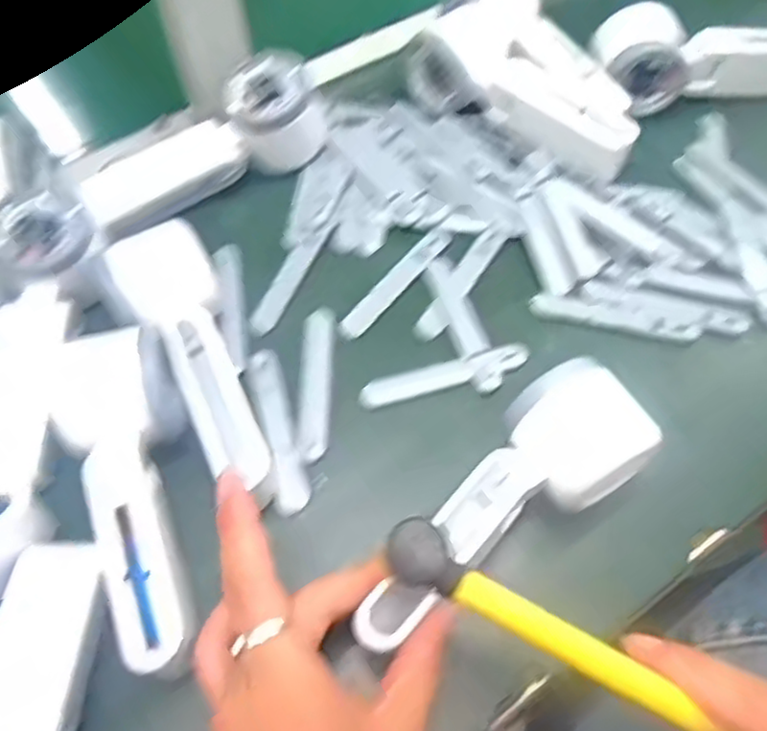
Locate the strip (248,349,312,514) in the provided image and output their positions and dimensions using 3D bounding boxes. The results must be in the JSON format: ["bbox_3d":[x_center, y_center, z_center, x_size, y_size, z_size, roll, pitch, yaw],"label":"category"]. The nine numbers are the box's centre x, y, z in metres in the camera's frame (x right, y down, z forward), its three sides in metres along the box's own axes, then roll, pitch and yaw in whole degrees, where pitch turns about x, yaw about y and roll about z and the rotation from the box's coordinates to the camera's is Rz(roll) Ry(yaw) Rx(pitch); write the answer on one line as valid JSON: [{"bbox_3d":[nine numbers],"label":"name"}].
[{"bbox_3d":[-0.057,0.034,0.378,0.015,0.006,0.094,-13,58,-8],"label":"strip"}]

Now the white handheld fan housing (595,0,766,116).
[{"bbox_3d":[0.239,-0.215,0.498,0.166,0.056,0.049,2,57,1],"label":"white handheld fan housing"}]

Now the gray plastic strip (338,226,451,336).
[{"bbox_3d":[0.008,-0.052,0.433,0.019,0.004,0.093,32,70,33],"label":"gray plastic strip"}]

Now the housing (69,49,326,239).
[{"bbox_3d":[-0.114,-0.142,0.449,0.164,0.052,0.052,-28,61,-17],"label":"housing"}]

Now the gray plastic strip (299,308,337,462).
[{"bbox_3d":[-0.037,0.008,0.393,0.017,0.005,0.093,0,57,1],"label":"gray plastic strip"}]

